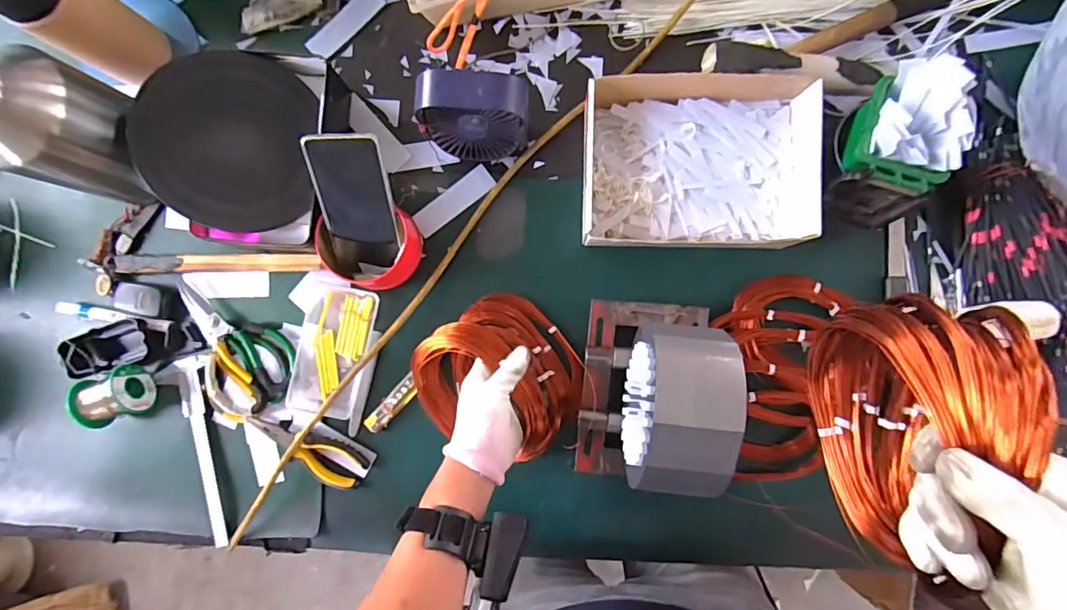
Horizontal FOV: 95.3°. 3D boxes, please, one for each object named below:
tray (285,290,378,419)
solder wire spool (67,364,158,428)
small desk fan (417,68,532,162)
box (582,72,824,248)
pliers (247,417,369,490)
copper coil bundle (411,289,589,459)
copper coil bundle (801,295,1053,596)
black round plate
[{"bbox_3d":[-0.241,0.056,0.589,0.081,0.018,0.153,13,88,5],"label":"tray"},{"bbox_3d":[-0.504,0.109,0.586,0.072,0.057,0.057,-20,86,3],"label":"solder wire spool"},{"bbox_3d":[-0.063,-0.207,0.544,0.116,0.119,0.057,4,88,4],"label":"small desk fan"},{"bbox_3d":[0.179,-0.157,0.546,0.251,0.071,0.185,2,87,4],"label":"box"},{"bbox_3d":[-0.274,0.174,0.587,0.146,0.023,0.049,28,90,5],"label":"pliers"},{"bbox_3d":[-0.040,0.087,0.566,0.175,0.045,0.181,0,87,4],"label":"copper coil bundle"},{"bbox_3d":[0.233,0.081,0.311,0.067,0.118,0.163,10,88,5],"label":"copper coil bundle"},{"bbox_3d":[-0.339,-0.182,0.541,0.178,0.025,0.187,-1,94,-18],"label":"black round plate"}]

